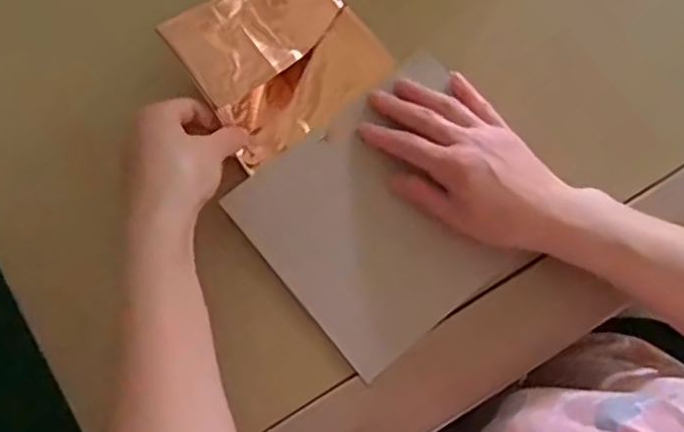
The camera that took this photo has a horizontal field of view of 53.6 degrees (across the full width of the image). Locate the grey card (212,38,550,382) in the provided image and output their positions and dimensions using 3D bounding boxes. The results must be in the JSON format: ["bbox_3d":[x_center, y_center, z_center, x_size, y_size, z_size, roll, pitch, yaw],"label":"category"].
[{"bbox_3d":[0.037,-0.005,0.481,0.182,0.008,0.163,-38,80,-8],"label":"grey card"}]

